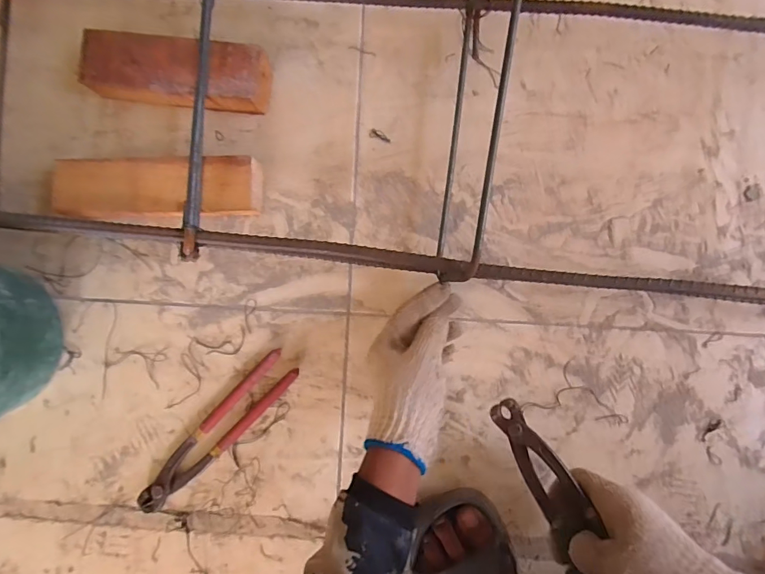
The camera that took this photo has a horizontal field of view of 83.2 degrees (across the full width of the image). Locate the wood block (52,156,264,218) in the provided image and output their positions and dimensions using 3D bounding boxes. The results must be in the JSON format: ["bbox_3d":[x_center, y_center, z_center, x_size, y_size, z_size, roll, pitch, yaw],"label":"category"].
[{"bbox_3d":[-0.250,-0.106,0.478,0.233,0.041,0.067,0,89,3],"label":"wood block"}]

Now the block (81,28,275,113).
[{"bbox_3d":[-0.227,-0.236,0.481,0.198,0.044,0.068,9,89,3],"label":"block"}]

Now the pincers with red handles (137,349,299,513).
[{"bbox_3d":[-0.185,0.162,0.481,0.042,0.015,0.223,44,91,3],"label":"pincers with red handles"}]

